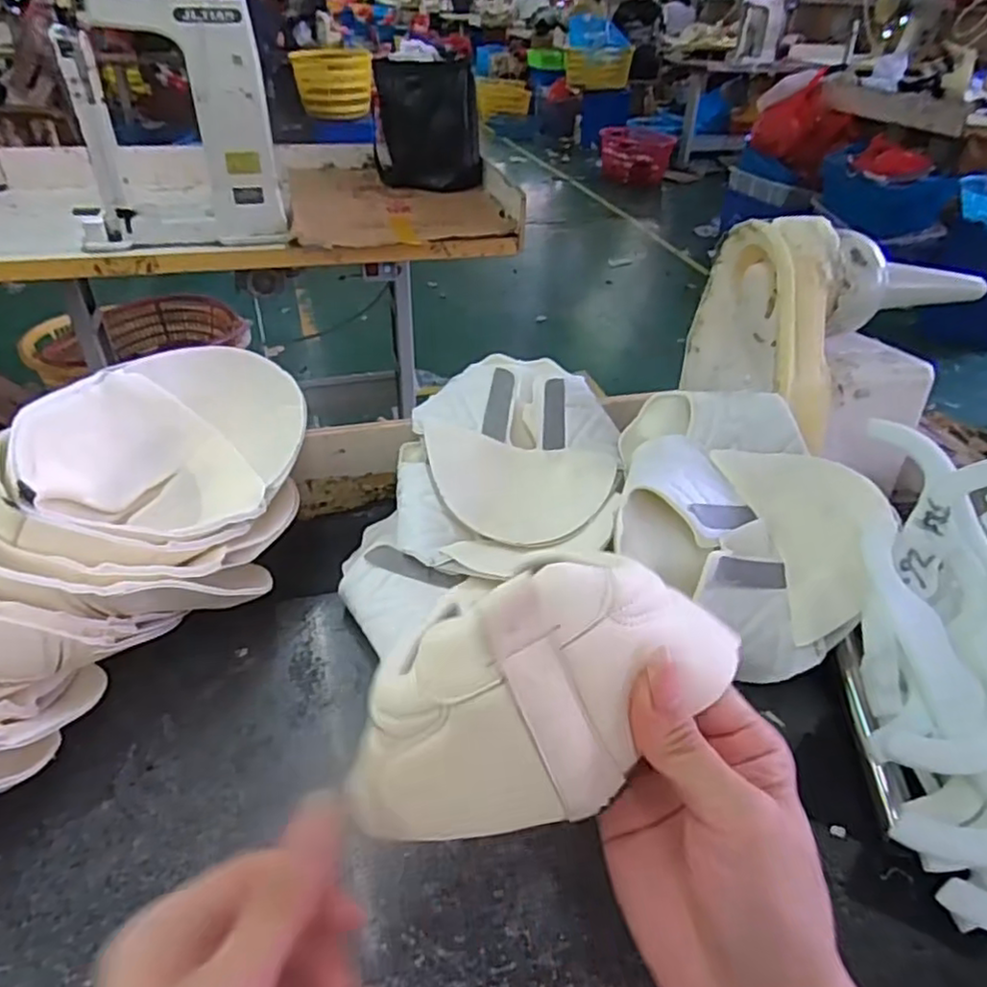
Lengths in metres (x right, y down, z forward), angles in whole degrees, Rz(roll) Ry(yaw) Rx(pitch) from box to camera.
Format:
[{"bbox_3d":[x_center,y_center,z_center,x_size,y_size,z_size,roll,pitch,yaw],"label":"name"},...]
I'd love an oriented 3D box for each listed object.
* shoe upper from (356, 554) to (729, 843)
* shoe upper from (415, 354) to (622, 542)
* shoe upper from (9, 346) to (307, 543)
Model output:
[{"bbox_3d":[0.025,0.067,0.229,0.140,0.087,0.049,-12,40,-19],"label":"shoe upper"},{"bbox_3d":[0.019,-0.046,0.582,0.175,0.059,0.196,12,38,12],"label":"shoe upper"},{"bbox_3d":[-0.238,-0.030,0.508,0.138,0.091,0.207,10,38,10],"label":"shoe upper"}]

